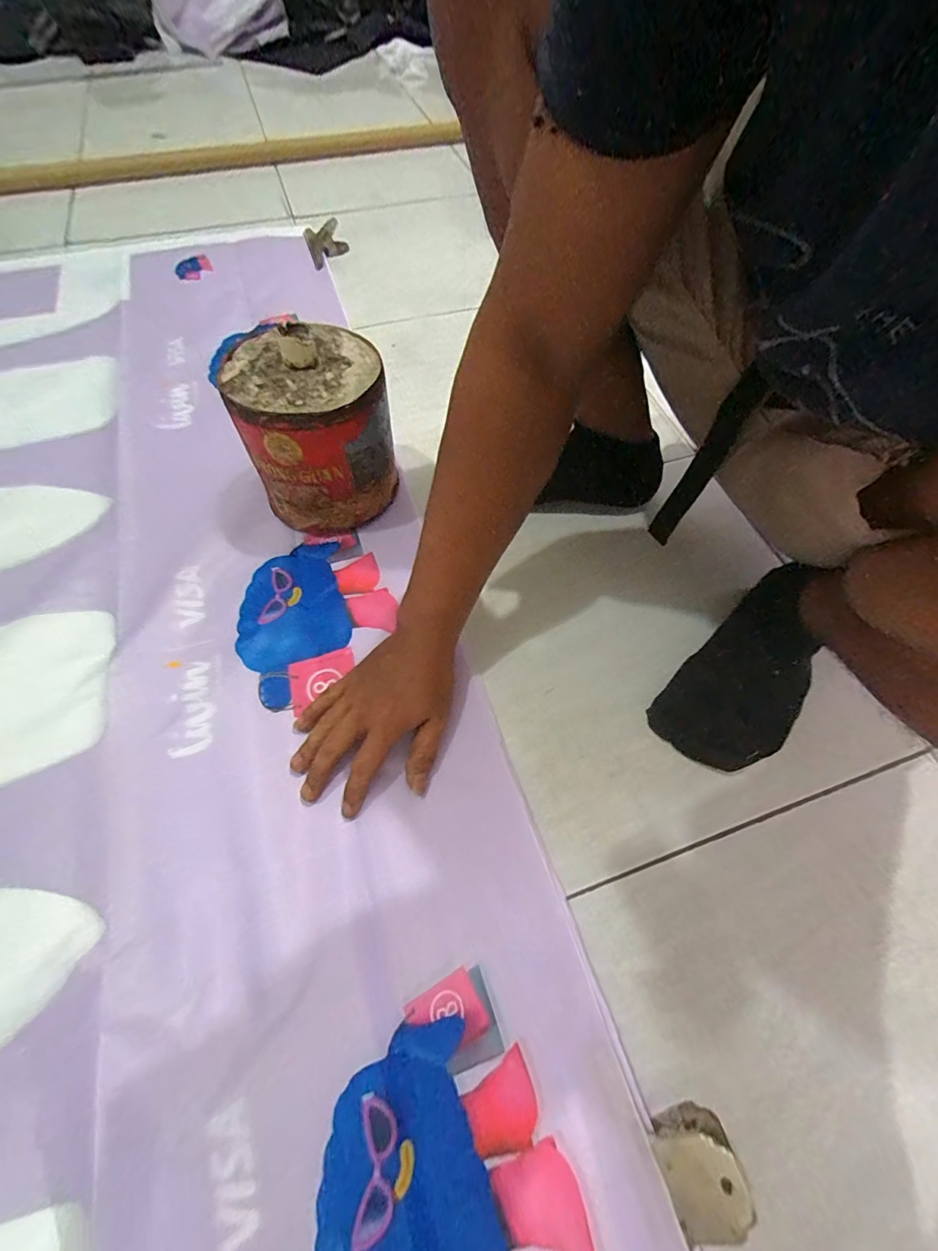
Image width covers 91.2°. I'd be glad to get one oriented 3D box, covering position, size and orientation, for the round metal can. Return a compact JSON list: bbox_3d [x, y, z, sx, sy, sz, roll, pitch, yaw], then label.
[{"bbox_3d":[-0.155,-0.197,0.476,0.143,0.163,0.130,-18,64,-13],"label":"round metal can"}]

